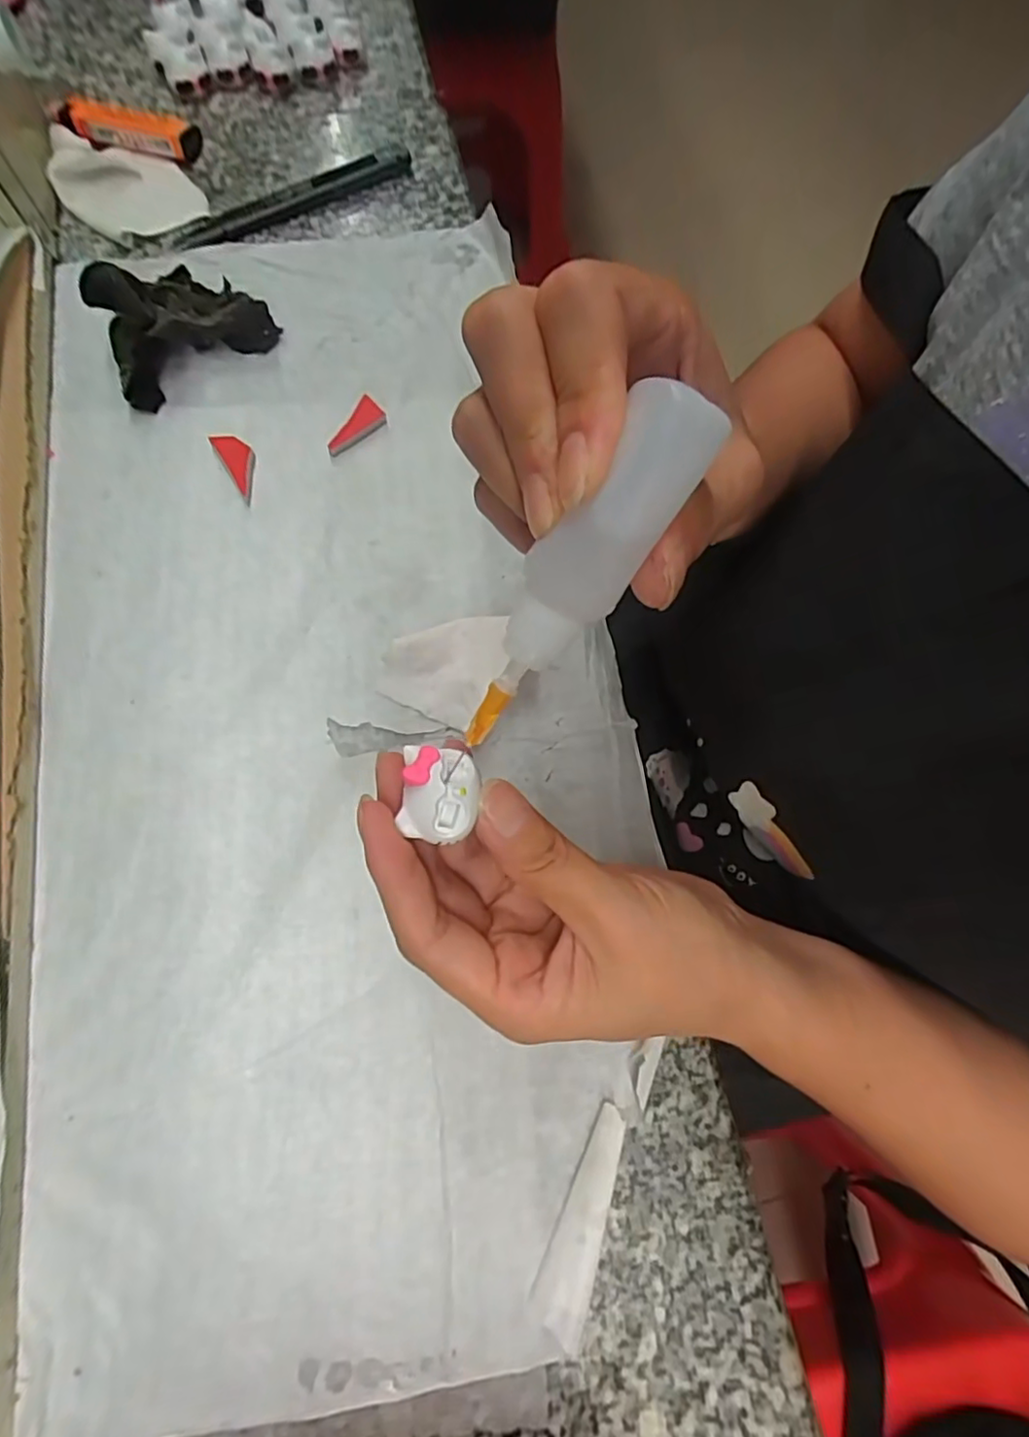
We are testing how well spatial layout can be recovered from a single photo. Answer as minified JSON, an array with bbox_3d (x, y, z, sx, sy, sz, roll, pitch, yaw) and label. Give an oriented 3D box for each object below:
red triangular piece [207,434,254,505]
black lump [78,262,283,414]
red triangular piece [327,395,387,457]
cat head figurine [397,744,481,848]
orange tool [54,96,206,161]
[{"bbox_3d":[-0.131,-0.122,0.304,0.015,0.005,0.038,-31,76,-11],"label":"red triangular piece"},{"bbox_3d":[-0.166,-0.197,0.309,0.080,0.034,0.050,-36,77,-13],"label":"black lump"},{"bbox_3d":[-0.075,-0.141,0.310,0.016,0.009,0.033,29,73,7],"label":"red triangular piece"},{"bbox_3d":[-0.019,0.019,0.167,0.020,0.007,0.023,3,72,-1],"label":"cat head figurine"},{"bbox_3d":[-0.219,-0.336,0.363,0.076,0.018,0.019,17,72,3],"label":"orange tool"}]

